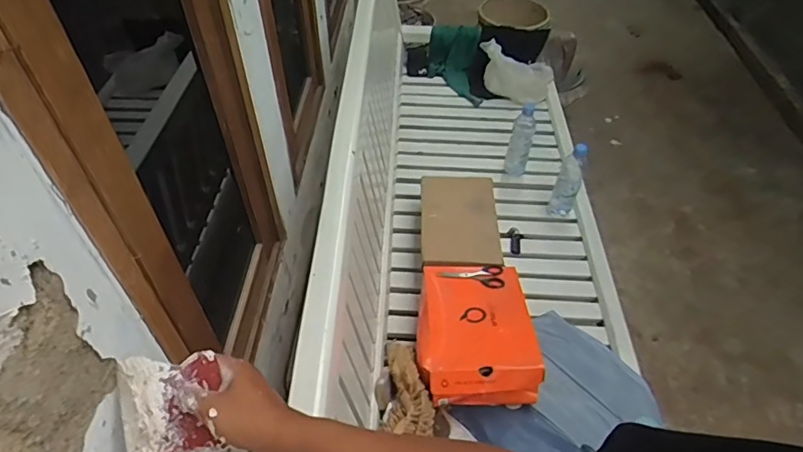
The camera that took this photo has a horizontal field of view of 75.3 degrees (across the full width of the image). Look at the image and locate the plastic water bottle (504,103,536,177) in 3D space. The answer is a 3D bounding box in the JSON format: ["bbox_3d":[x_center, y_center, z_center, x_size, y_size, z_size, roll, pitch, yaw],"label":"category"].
[{"bbox_3d":[0.358,-0.255,1.559,0.068,0.223,0.070,13,49,11],"label":"plastic water bottle"}]

